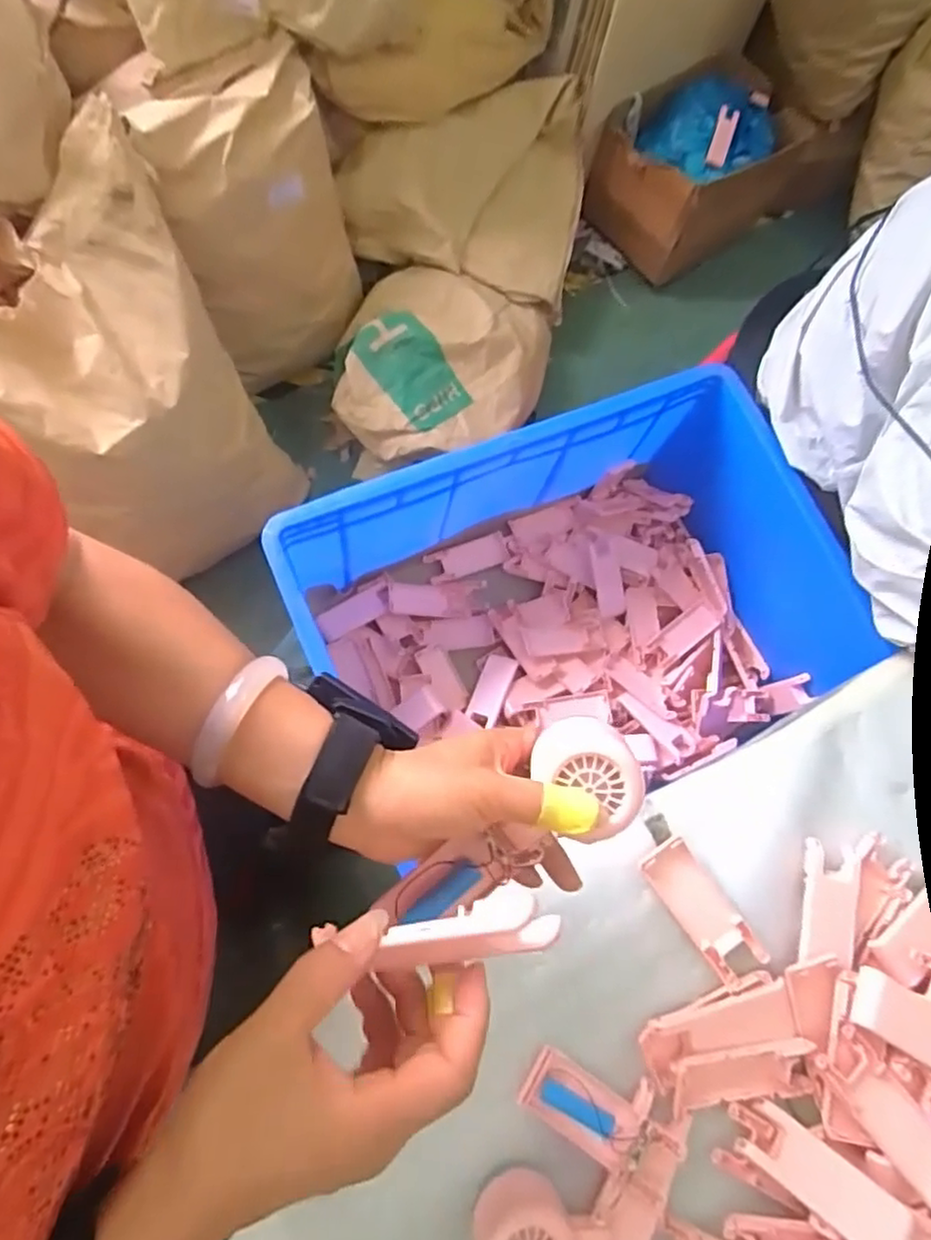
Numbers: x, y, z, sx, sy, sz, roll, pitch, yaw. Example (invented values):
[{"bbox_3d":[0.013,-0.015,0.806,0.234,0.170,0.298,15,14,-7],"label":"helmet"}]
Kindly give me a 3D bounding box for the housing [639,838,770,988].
[{"bbox_3d":[0.173,0.212,0.493,0.038,0.019,0.101,-34,81,-14],"label":"housing"}]

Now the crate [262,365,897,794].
[{"bbox_3d":[0.108,-0.022,0.741,0.545,0.233,0.333,-19,77,-11],"label":"crate"}]

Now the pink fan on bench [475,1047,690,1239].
[{"bbox_3d":[0.077,0.359,0.420,0.111,0.042,0.130,27,74,2],"label":"pink fan on bench"}]

